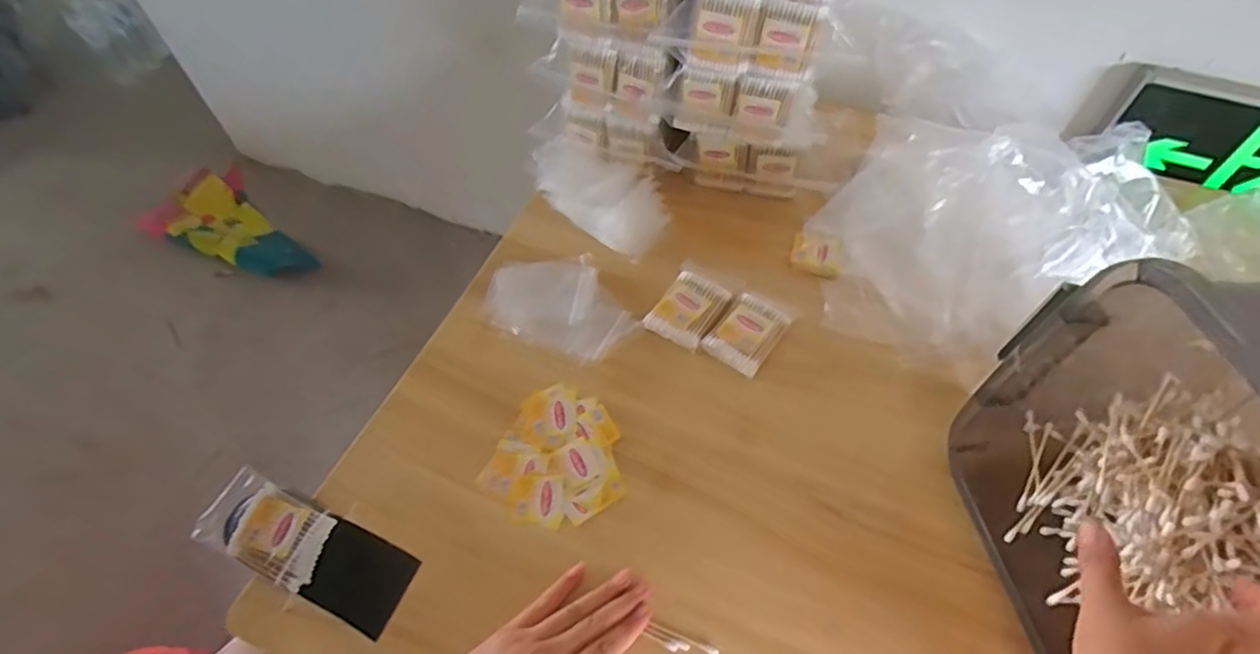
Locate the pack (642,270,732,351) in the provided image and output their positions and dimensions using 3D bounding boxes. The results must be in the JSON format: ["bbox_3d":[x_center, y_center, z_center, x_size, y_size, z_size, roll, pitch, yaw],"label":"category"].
[{"bbox_3d":[0.056,-0.018,0.618,0.058,0.012,0.077,29,61,20],"label":"pack"}]

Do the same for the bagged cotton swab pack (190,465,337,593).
[{"bbox_3d":[-0.296,0.163,0.518,0.109,0.014,0.062,19,59,15],"label":"bagged cotton swab pack"}]

